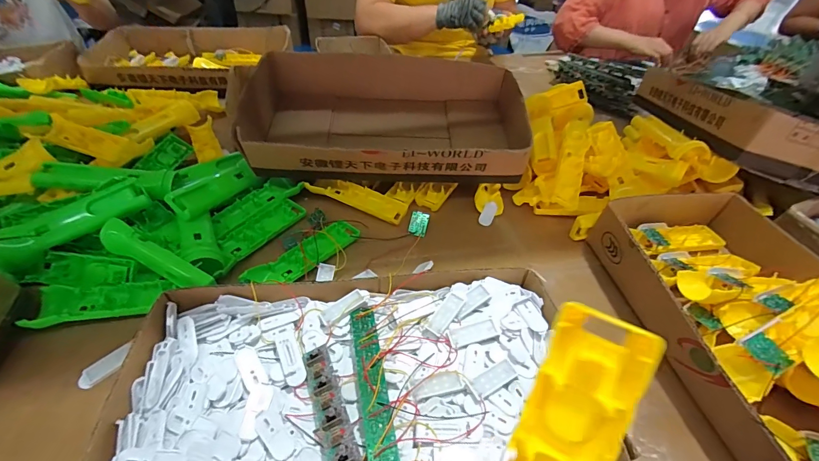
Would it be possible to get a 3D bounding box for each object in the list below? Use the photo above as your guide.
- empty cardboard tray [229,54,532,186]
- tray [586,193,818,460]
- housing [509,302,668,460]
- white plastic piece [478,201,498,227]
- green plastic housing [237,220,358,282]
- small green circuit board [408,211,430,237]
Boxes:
[{"bbox_3d":[-0.036,-0.190,0.625,0.416,0.108,0.255,2,45,-3],"label":"empty cardboard tray"},{"bbox_3d":[0.408,0.119,0.396,0.242,0.099,0.423,-4,46,-8],"label":"tray"},{"bbox_3d":[0.063,0.111,0.174,0.044,0.015,0.155,27,93,21],"label":"housing"},{"bbox_3d":[0.125,-0.027,0.587,0.021,0.004,0.049,21,63,16],"label":"white plastic piece"},{"bbox_3d":[-0.136,0.035,0.493,0.048,0.026,0.158,33,51,25],"label":"green plastic housing"},{"bbox_3d":[0.014,-0.010,0.553,0.026,0.004,0.037,11,70,5],"label":"small green circuit board"}]

